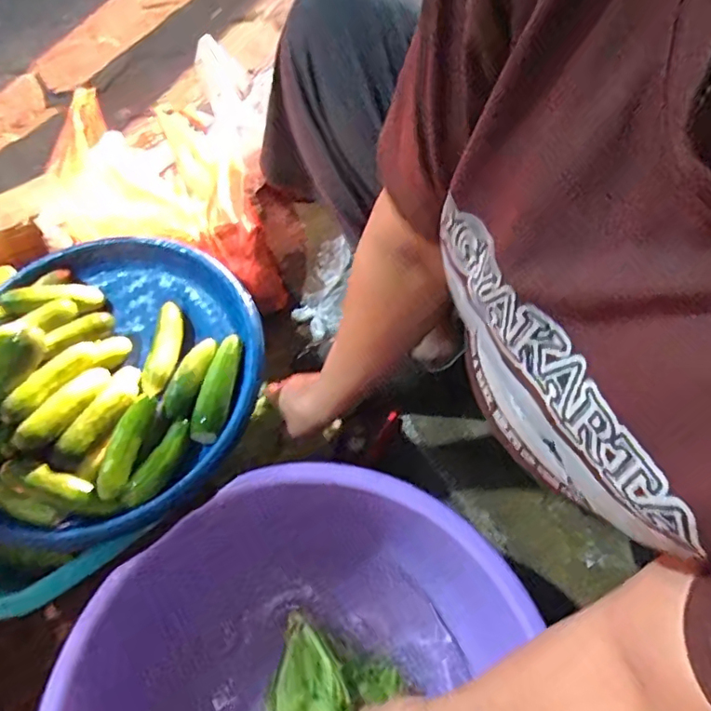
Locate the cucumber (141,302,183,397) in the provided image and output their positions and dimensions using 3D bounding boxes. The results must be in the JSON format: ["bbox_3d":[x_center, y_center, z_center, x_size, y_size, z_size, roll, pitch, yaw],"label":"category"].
[{"bbox_3d":[-0.223,-0.009,0.637,0.024,0.031,0.112,5,62,7],"label":"cucumber"}]

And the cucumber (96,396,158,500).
[{"bbox_3d":[-0.239,0.091,0.568,0.031,0.028,0.108,13,63,11],"label":"cucumber"}]

